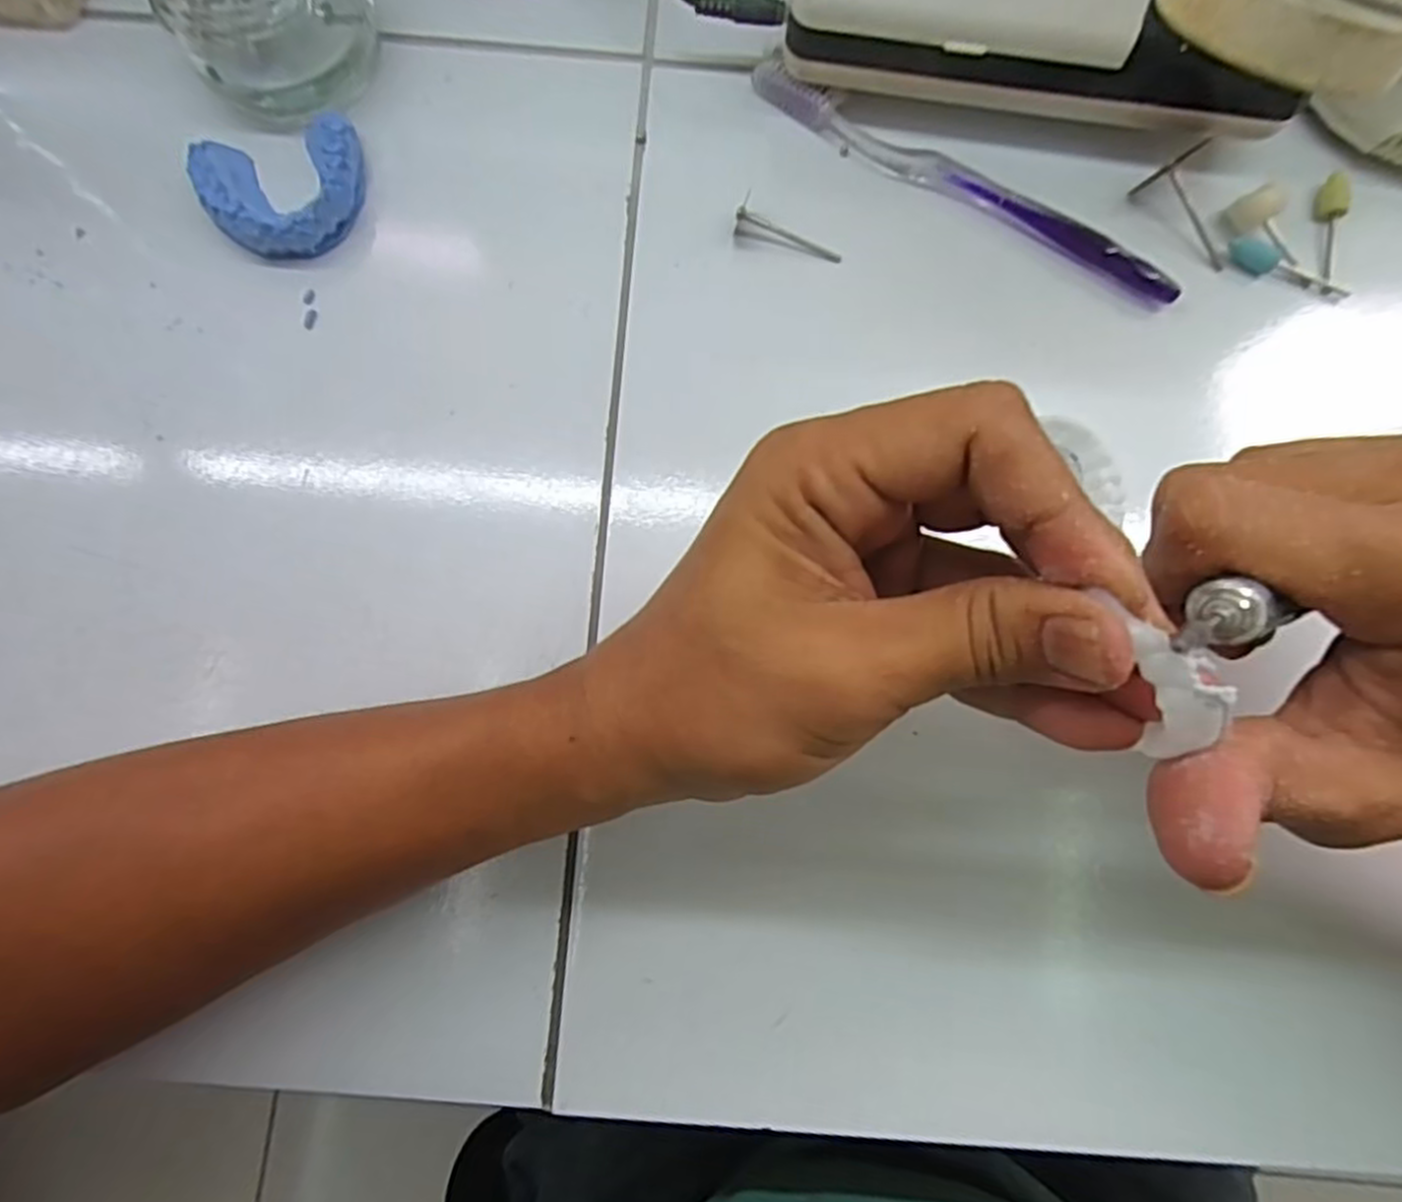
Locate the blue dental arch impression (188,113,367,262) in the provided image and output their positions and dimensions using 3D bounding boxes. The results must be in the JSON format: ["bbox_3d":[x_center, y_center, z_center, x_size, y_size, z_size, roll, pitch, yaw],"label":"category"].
[{"bbox_3d":[-0.163,-0.161,0.291,0.060,0.017,0.053,-13,80,-3],"label":"blue dental arch impression"}]

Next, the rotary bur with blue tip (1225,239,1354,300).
[{"bbox_3d":[0.234,-0.131,0.299,0.051,0.007,0.012,25,81,4],"label":"rotary bur with blue tip"}]

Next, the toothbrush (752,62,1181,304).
[{"bbox_3d":[0.103,-0.166,0.300,0.186,0.011,0.013,30,81,5],"label":"toothbrush"}]

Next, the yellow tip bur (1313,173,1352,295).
[{"bbox_3d":[0.253,-0.147,0.301,0.009,0.008,0.047,6,82,1],"label":"yellow tip bur"}]

